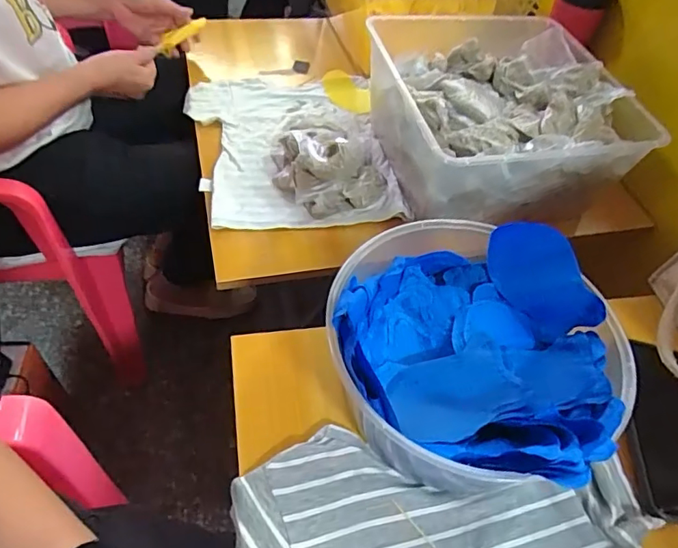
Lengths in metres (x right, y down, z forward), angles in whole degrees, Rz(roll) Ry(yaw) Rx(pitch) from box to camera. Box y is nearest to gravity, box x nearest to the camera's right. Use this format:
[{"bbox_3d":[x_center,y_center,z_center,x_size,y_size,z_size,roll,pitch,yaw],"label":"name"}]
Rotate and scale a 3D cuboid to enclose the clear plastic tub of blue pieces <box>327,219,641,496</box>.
[{"bbox_3d":[0.103,0.067,0.419,0.215,0.116,0.213,4,51,-4],"label":"clear plastic tub of blue pieces"}]

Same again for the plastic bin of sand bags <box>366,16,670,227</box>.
[{"bbox_3d":[0.200,-0.210,0.688,0.291,0.126,0.307,-8,53,-13],"label":"plastic bin of sand bags"}]

